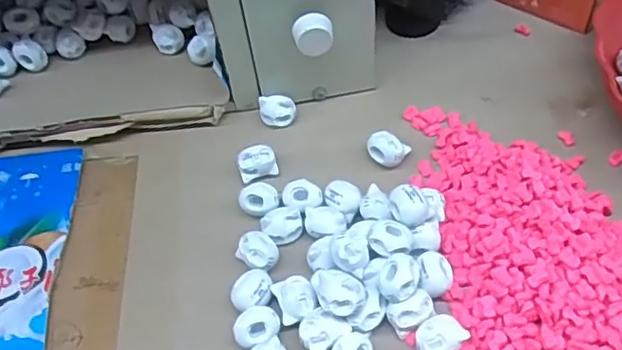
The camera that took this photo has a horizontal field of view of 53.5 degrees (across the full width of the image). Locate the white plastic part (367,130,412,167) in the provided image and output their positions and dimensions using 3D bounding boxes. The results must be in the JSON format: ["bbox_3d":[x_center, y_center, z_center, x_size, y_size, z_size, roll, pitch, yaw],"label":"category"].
[{"bbox_3d":[0.051,-0.017,0.414,0.026,0.016,0.018,23,58,22],"label":"white plastic part"}]

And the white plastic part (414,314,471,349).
[{"bbox_3d":[0.068,0.086,0.329,0.025,0.013,0.021,-31,55,-17],"label":"white plastic part"}]

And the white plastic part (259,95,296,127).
[{"bbox_3d":[-0.024,-0.047,0.445,0.025,0.019,0.018,-13,52,-4],"label":"white plastic part"}]

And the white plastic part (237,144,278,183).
[{"bbox_3d":[-0.036,-0.007,0.417,0.025,0.020,0.016,-19,52,-9],"label":"white plastic part"}]

